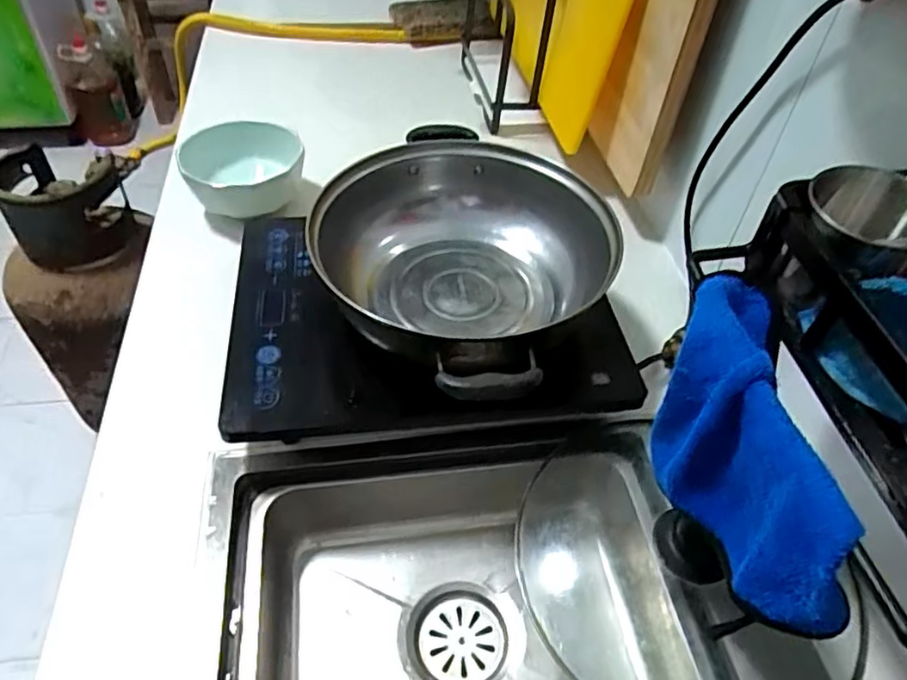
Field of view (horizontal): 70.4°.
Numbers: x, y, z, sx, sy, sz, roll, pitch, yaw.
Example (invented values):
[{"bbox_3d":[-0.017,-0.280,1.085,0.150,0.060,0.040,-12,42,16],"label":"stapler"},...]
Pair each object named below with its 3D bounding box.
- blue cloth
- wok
[{"bbox_3d":[0.158,0.063,0.360,0.058,0.105,0.177,2,47,-2],"label":"blue cloth"},{"bbox_3d":[0.007,-0.071,0.596,0.284,0.081,0.269,34,54,25],"label":"wok"}]

